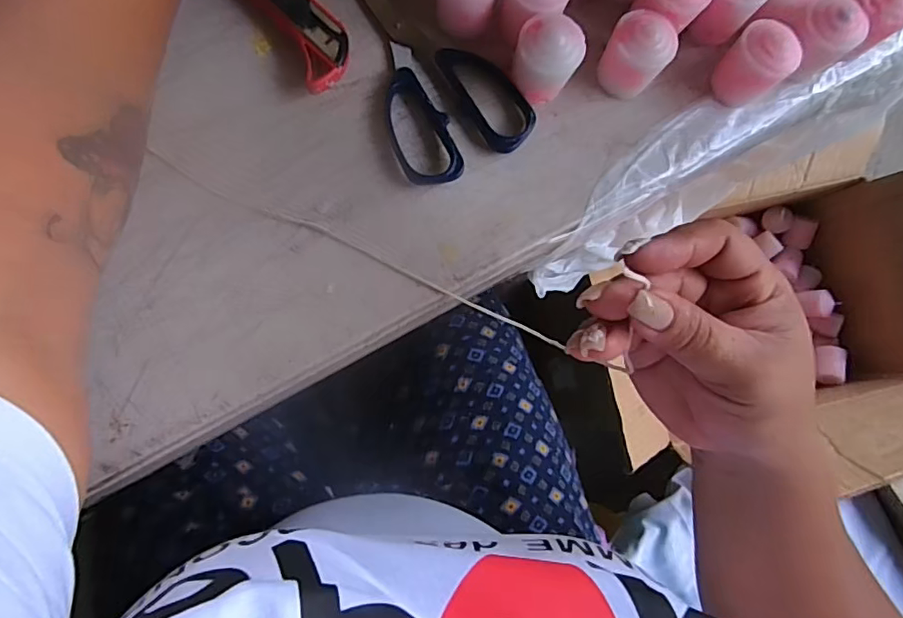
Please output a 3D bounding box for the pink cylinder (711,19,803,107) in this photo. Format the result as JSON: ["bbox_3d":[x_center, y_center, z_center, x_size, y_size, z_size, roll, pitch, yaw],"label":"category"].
[{"bbox_3d":[0.187,-0.151,0.339,0.033,0.043,0.036,1,82,-5],"label":"pink cylinder"}]

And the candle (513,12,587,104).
[{"bbox_3d":[0.054,-0.146,0.326,0.036,0.042,0.039,1,82,-5],"label":"candle"}]

